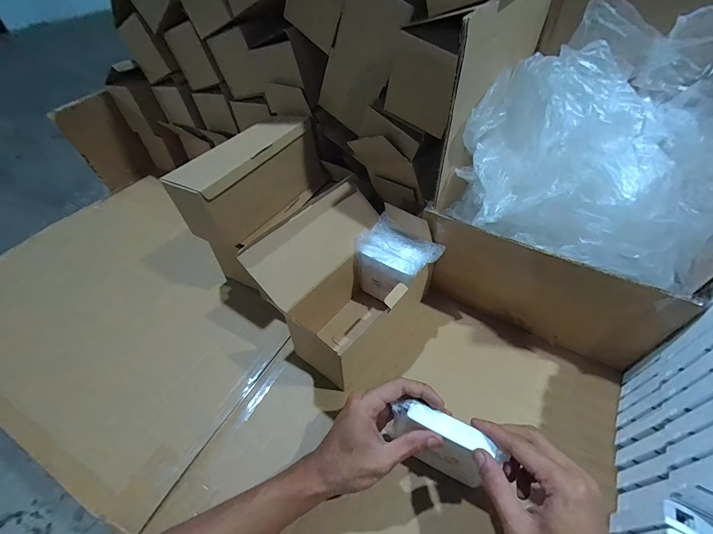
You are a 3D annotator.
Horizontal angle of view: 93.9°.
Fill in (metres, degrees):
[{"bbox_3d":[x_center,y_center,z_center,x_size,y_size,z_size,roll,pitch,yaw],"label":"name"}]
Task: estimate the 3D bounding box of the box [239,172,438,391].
[{"bbox_3d":[-0.013,0.013,0.470,0.161,0.152,0.227,30,55,26],"label":"box"}]

